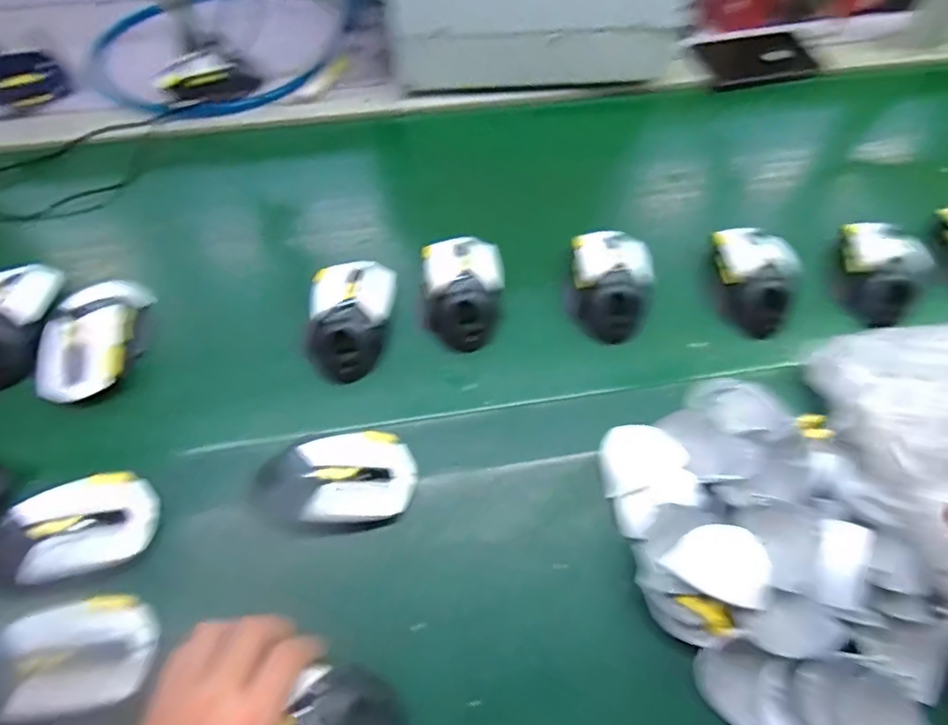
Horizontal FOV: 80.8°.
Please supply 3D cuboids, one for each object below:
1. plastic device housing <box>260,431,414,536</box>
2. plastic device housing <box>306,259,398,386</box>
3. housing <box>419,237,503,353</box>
[{"bbox_3d":[-0.108,0.090,0.416,0.122,0.042,0.075,-10,62,-6],"label":"plastic device housing"},{"bbox_3d":[-0.110,-0.041,0.499,0.074,0.040,0.113,0,62,0],"label":"plastic device housing"},{"bbox_3d":[-0.009,-0.071,0.513,0.072,0.034,0.119,-5,62,-3],"label":"housing"}]

